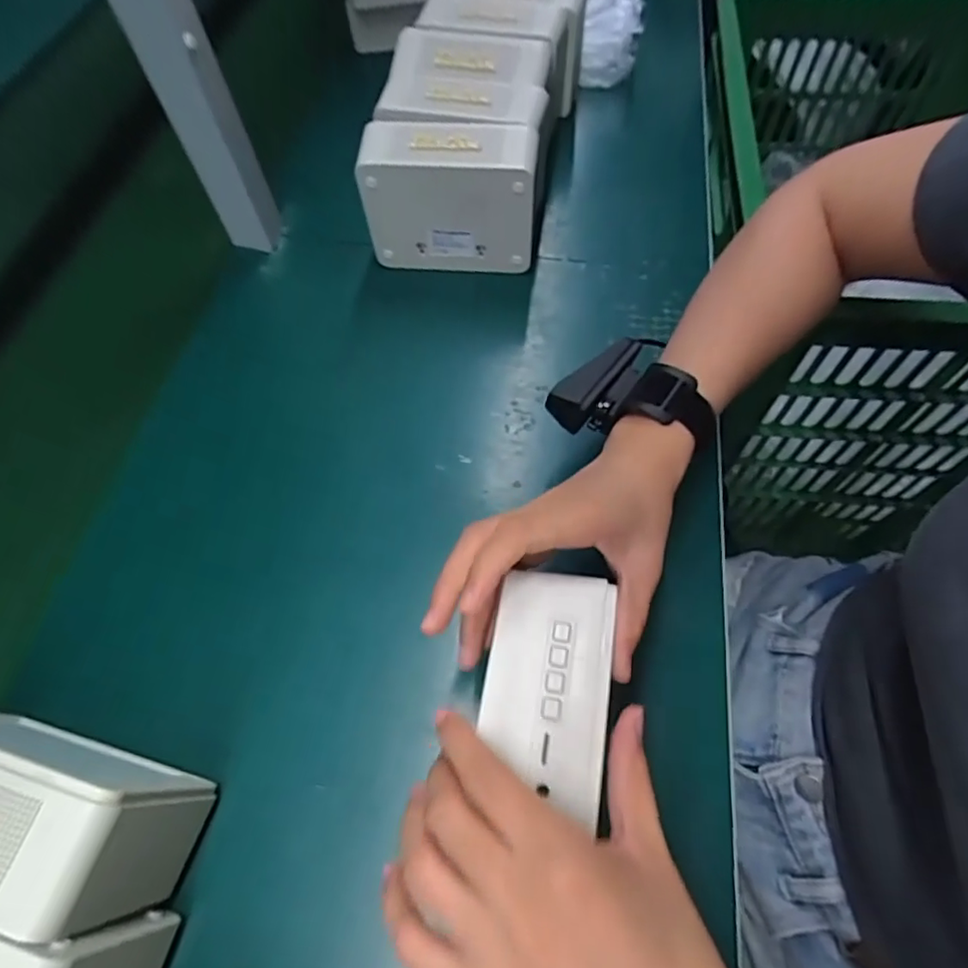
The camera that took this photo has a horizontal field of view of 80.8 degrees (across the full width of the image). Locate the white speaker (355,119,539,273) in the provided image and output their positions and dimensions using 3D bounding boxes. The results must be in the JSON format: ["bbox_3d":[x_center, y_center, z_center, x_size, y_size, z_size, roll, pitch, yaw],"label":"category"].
[{"bbox_3d":[-0.026,-0.238,0.480,0.139,0.108,0.064,3,61,5],"label":"white speaker"}]

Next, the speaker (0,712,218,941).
[{"bbox_3d":[-0.219,0.157,0.279,0.139,0.107,0.060,12,62,10],"label":"speaker"}]

